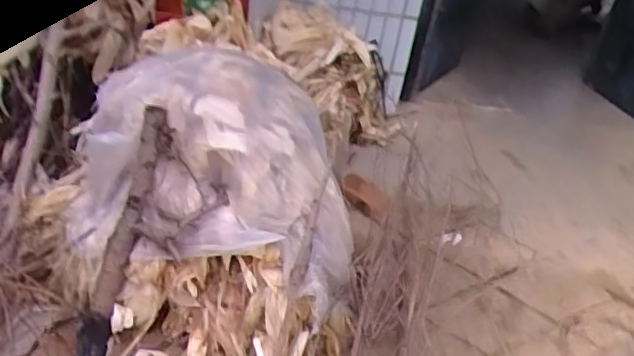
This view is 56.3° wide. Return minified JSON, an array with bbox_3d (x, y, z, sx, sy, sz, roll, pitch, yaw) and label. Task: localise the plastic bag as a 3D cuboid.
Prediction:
[{"bbox_3d":[-0.262,-0.038,1.637,0.798,0.523,0.527,17,33,12],"label":"plastic bag"}]

